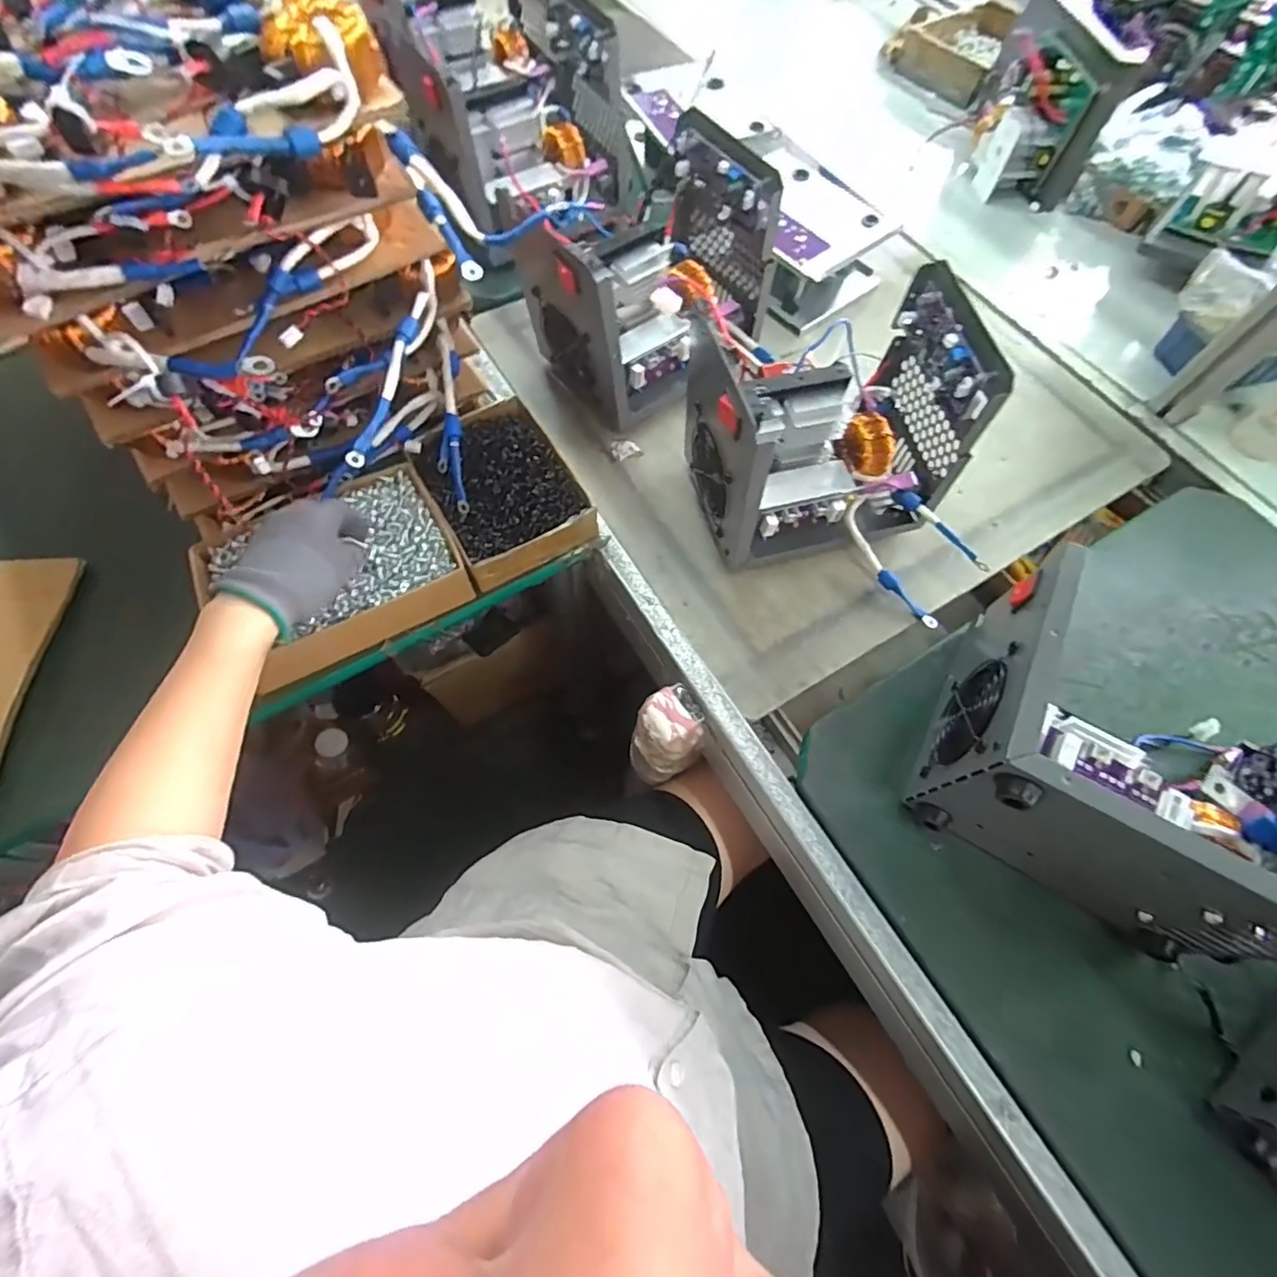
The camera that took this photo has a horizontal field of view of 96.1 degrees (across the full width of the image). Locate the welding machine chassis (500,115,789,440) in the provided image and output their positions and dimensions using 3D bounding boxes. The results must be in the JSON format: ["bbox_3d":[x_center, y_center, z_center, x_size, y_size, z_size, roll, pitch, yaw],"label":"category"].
[{"bbox_3d":[0.014,-0.364,0.588,0.233,0.169,0.148,-35,72,-16],"label":"welding machine chassis"}]

